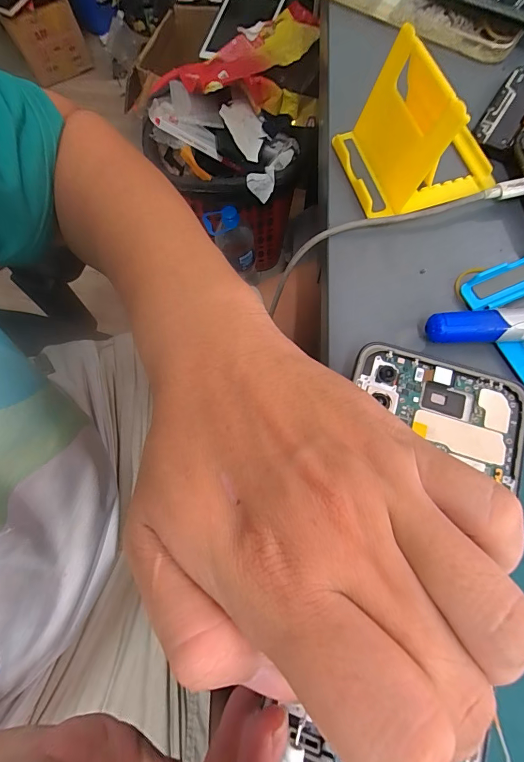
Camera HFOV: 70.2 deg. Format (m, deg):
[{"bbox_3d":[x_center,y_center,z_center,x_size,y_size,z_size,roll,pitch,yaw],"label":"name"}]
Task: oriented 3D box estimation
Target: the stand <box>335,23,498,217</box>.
[{"bbox_3d":[0.092,-0.141,0.203,0.081,0.051,0.071,-14,73,-3],"label":"stand"}]

